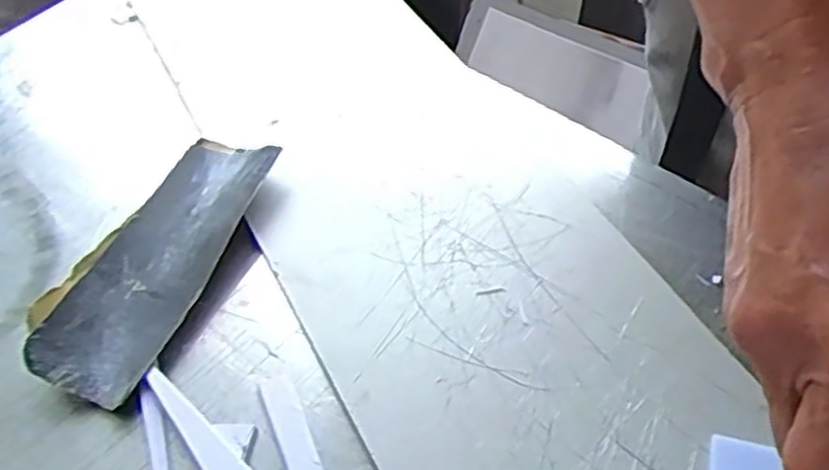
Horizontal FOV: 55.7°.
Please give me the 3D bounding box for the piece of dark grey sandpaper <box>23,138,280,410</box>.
[{"bbox_3d":[-0.112,0.008,0.346,0.056,0.020,0.136,15,55,16],"label":"piece of dark grey sandpaper"}]

